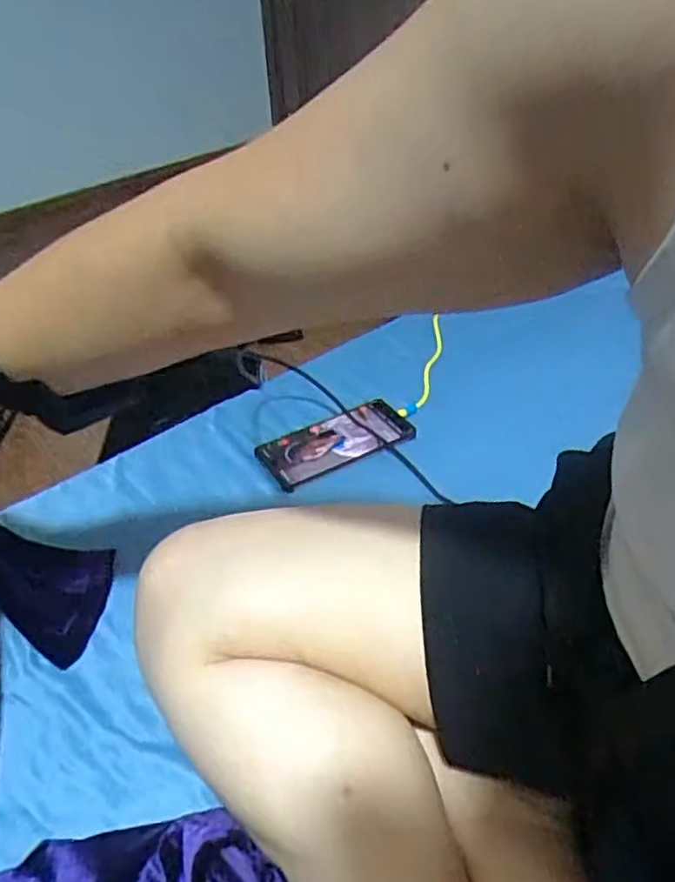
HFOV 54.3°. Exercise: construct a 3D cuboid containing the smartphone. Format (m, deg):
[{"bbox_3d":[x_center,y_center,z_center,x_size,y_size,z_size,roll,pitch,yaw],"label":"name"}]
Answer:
[{"bbox_3d":[-0.005,-0.001,0.733,0.169,0.009,0.084,-24,45,-23],"label":"smartphone"}]

